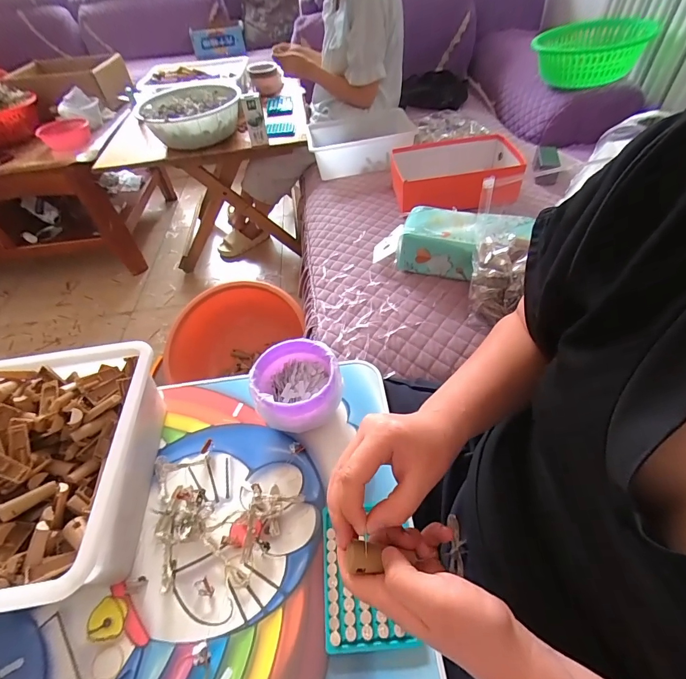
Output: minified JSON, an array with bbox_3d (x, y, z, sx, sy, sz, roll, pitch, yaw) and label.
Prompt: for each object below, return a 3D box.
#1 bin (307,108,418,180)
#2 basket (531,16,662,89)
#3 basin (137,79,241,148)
[{"bbox_3d":[0.063,-0.641,1.187,0.343,0.112,0.302,-4,49,2],"label":"bin"},{"bbox_3d":[0.847,-0.955,1.194,0.384,0.115,0.285,-26,52,-16],"label":"basket"},{"bbox_3d":[-0.487,-0.735,1.190,0.316,0.113,0.356,-18,50,-9],"label":"basin"}]

